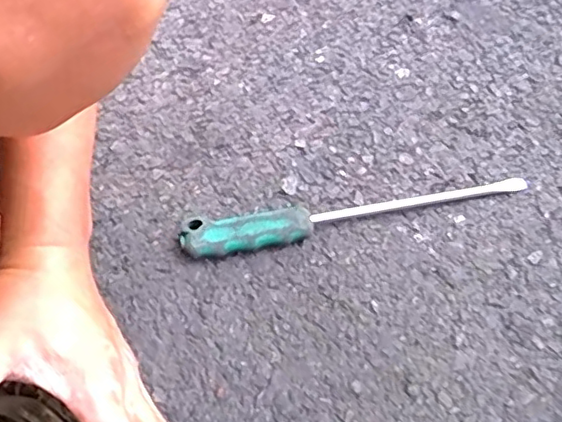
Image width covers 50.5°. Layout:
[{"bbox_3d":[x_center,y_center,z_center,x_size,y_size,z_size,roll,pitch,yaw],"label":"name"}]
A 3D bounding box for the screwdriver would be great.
[{"bbox_3d":[0.058,-0.004,0.457,0.267,0.021,0.031,-12,66,-8],"label":"screwdriver"}]

